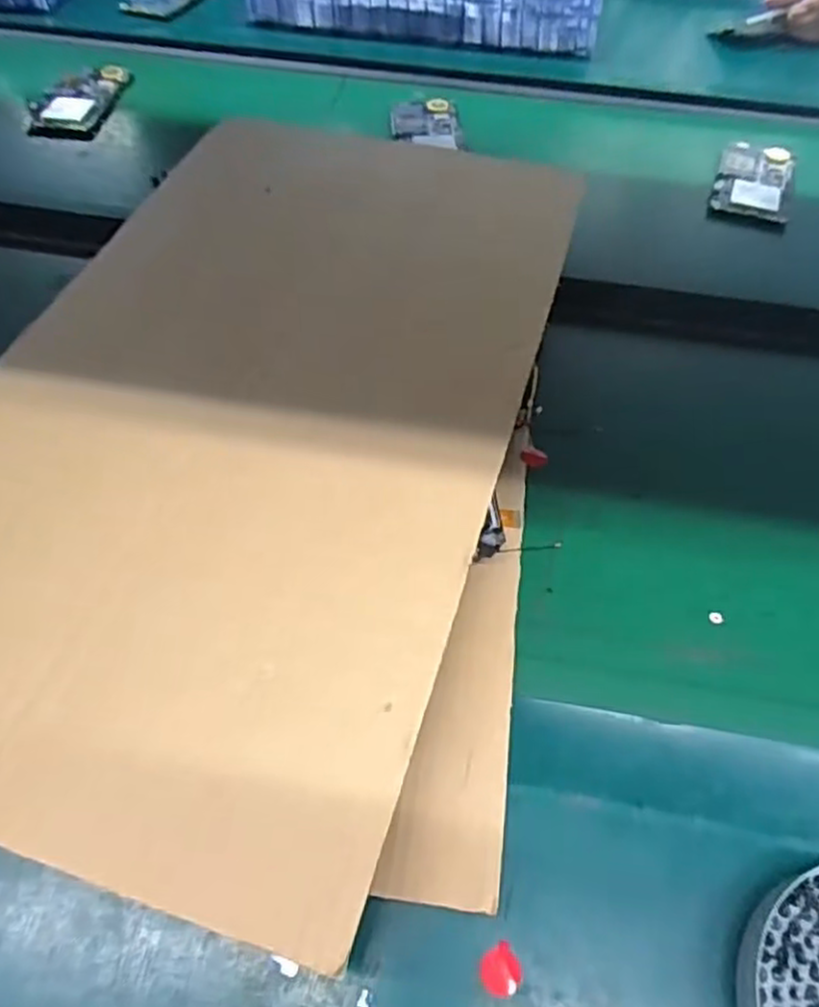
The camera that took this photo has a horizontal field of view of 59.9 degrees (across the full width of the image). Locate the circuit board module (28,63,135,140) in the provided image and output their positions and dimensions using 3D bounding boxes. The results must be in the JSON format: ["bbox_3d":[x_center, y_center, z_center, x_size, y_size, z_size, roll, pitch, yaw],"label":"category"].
[{"bbox_3d":[-0.308,-0.383,0.670,0.067,0.018,0.125,8,57,4],"label":"circuit board module"}]

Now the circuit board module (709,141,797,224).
[{"bbox_3d":[0.308,-0.290,0.633,0.063,0.012,0.112,19,58,10],"label":"circuit board module"}]

